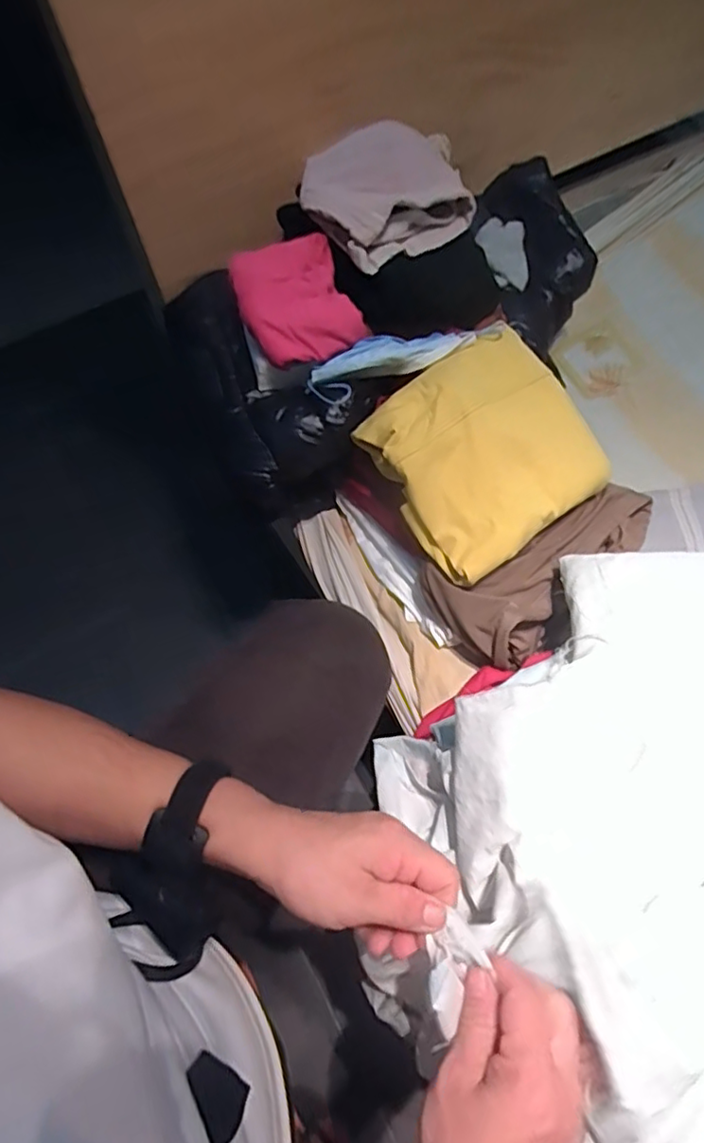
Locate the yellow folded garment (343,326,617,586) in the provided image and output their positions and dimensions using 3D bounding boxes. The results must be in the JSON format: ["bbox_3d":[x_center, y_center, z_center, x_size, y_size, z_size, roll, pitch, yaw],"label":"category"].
[{"bbox_3d":[0.124,-0.115,0.576,0.193,0.039,0.186,-35,86,-13],"label":"yellow folded garment"}]

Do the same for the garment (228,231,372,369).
[{"bbox_3d":[-0.054,-0.267,0.599,0.114,0.044,0.133,-19,59,-7],"label":"garment"}]

